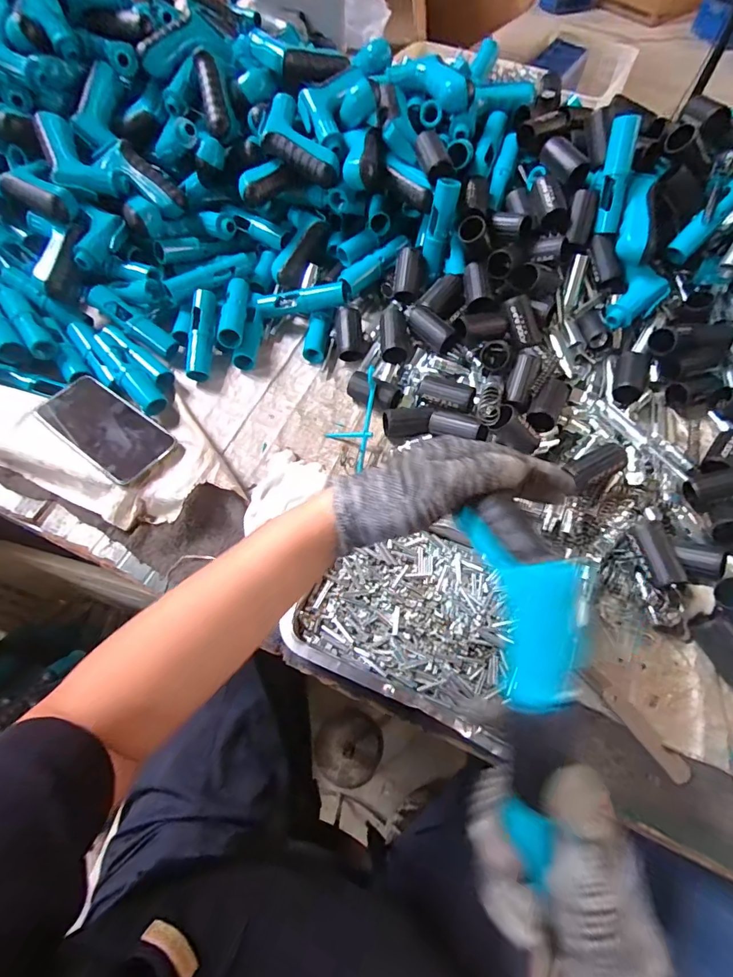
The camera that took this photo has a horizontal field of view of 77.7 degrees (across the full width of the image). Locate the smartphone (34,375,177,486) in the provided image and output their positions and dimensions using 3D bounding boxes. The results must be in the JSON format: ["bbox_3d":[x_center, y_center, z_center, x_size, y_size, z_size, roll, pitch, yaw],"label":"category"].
[{"bbox_3d":[-0.290,-0.068,0.503,0.161,0.013,0.073,33,65,18],"label":"smartphone"}]

